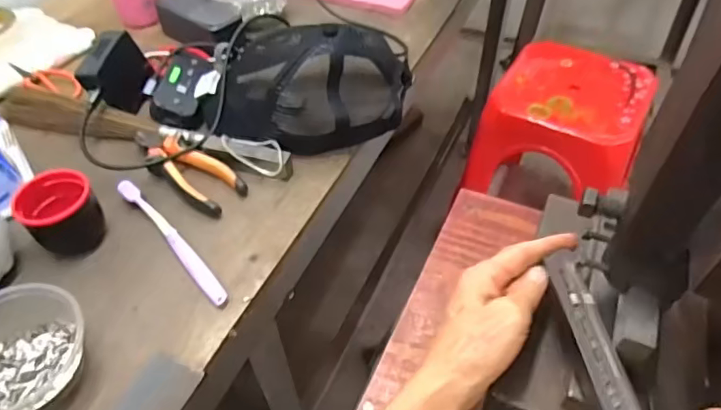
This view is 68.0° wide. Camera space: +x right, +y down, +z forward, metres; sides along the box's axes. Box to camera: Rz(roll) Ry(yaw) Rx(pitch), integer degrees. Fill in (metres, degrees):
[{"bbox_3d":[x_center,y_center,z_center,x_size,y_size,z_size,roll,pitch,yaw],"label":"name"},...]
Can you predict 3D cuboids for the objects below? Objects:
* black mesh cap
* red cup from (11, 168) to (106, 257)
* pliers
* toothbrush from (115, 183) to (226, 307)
[{"bbox_3d":[-0.058,-0.141,0.586,0.230,0.103,0.128,-3,49,0],"label":"black mesh cap"},{"bbox_3d":[-0.282,0.008,0.505,0.067,0.062,0.052,-32,55,-23],"label":"red cup"},{"bbox_3d":[-0.188,-0.044,0.570,0.144,0.015,0.054,35,58,22],"label":"pliers"},{"bbox_3d":[-0.181,0.033,0.513,0.018,0.011,0.181,-35,61,-27],"label":"toothbrush"}]

